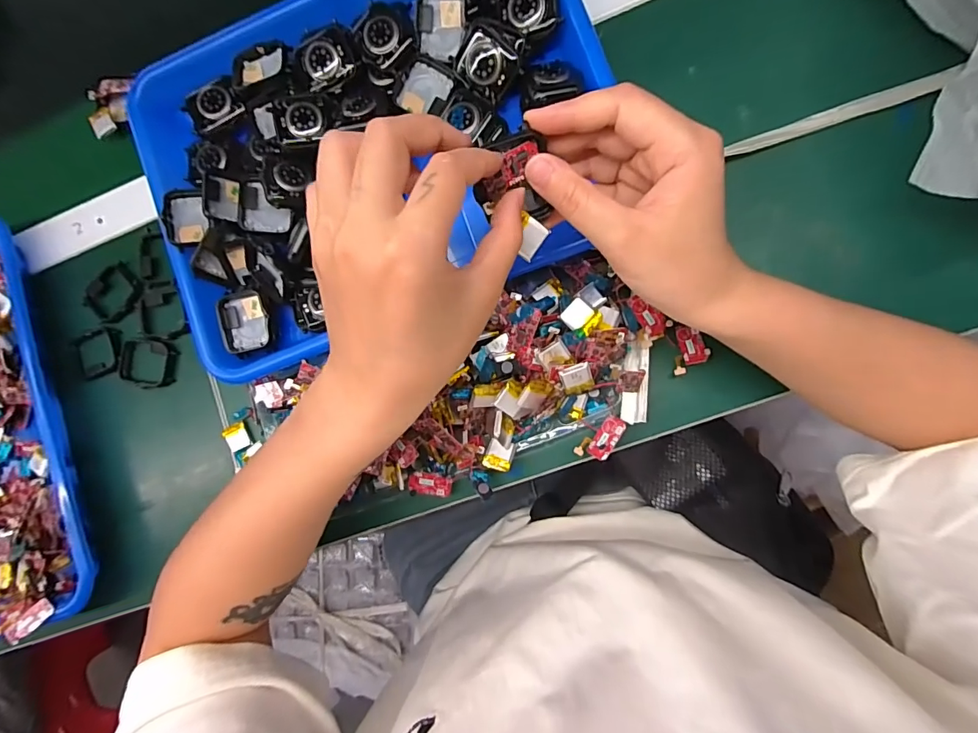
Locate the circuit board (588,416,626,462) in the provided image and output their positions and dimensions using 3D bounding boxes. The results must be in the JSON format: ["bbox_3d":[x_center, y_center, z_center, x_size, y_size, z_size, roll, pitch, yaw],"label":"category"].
[{"bbox_3d":[0.077,0.047,0.302,0.015,0.004,0.029,31,88,32],"label":"circuit board"}]

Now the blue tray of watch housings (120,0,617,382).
[{"bbox_3d":[-0.078,-0.151,0.330,0.320,0.051,0.240,-21,83,7],"label":"blue tray of watch housings"}]

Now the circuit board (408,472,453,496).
[{"bbox_3d":[-0.041,0.082,0.323,0.029,0.008,0.016,0,86,9],"label":"circuit board"}]

